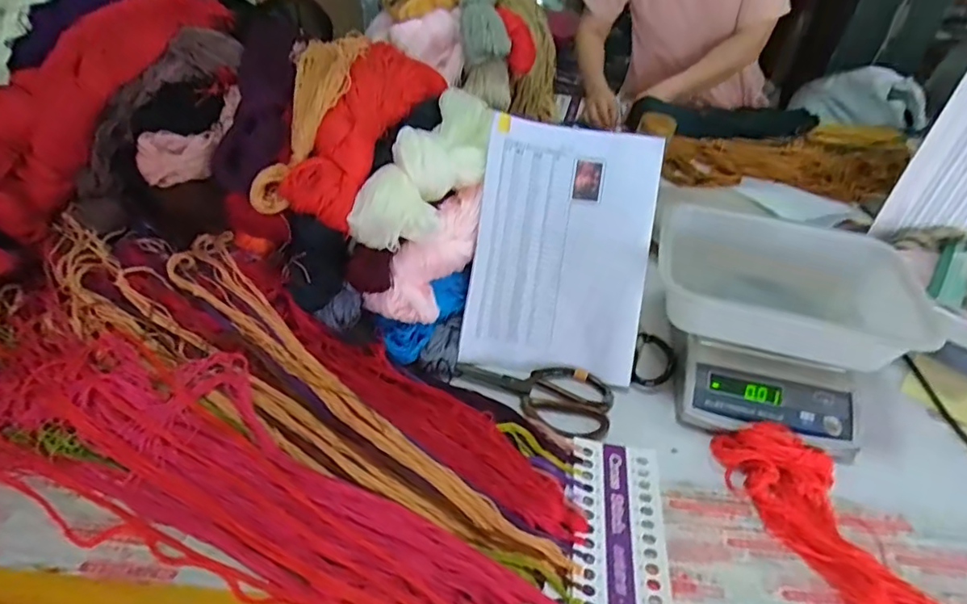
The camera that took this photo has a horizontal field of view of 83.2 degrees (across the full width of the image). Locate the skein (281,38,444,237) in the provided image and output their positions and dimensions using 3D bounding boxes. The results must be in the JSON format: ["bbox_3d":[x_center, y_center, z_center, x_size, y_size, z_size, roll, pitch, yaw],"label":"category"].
[{"bbox_3d":[-0.133,-0.219,0.649,0.086,0.084,0.326,13,45,7],"label":"skein"}]

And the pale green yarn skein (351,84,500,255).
[{"bbox_3d":[-0.047,-0.172,0.649,0.099,0.076,0.290,19,46,13],"label":"pale green yarn skein"}]

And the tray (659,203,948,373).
[{"bbox_3d":[0.355,-0.032,0.659,0.277,0.079,0.211,19,46,13],"label":"tray"}]

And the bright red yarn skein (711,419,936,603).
[{"bbox_3d":[0.356,0.283,0.515,0.097,0.117,0.356,-16,48,-22],"label":"bright red yarn skein"}]

